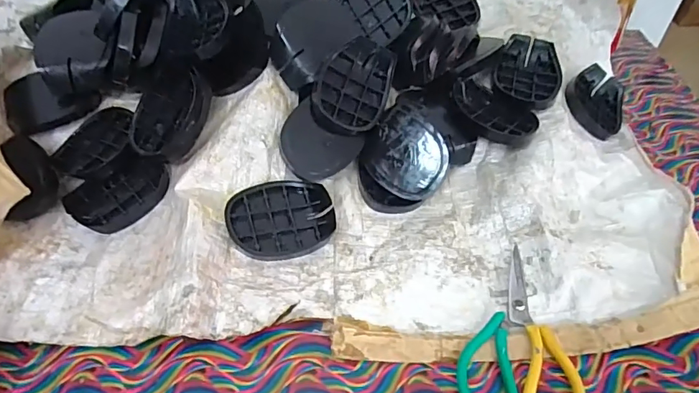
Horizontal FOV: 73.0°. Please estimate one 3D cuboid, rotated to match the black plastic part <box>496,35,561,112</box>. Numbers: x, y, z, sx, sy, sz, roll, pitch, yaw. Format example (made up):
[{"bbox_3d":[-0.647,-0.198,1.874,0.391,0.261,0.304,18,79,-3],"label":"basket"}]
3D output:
[{"bbox_3d":[0.237,-0.166,0.622,0.081,0.034,0.114,16,49,15],"label":"black plastic part"}]

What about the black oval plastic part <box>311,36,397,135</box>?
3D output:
[{"bbox_3d":[0.006,-0.132,0.563,0.085,0.020,0.120,30,69,-16],"label":"black oval plastic part"}]

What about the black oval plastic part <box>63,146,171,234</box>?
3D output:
[{"bbox_3d":[-0.271,-0.009,0.556,0.081,0.030,0.111,35,56,28],"label":"black oval plastic part"}]

